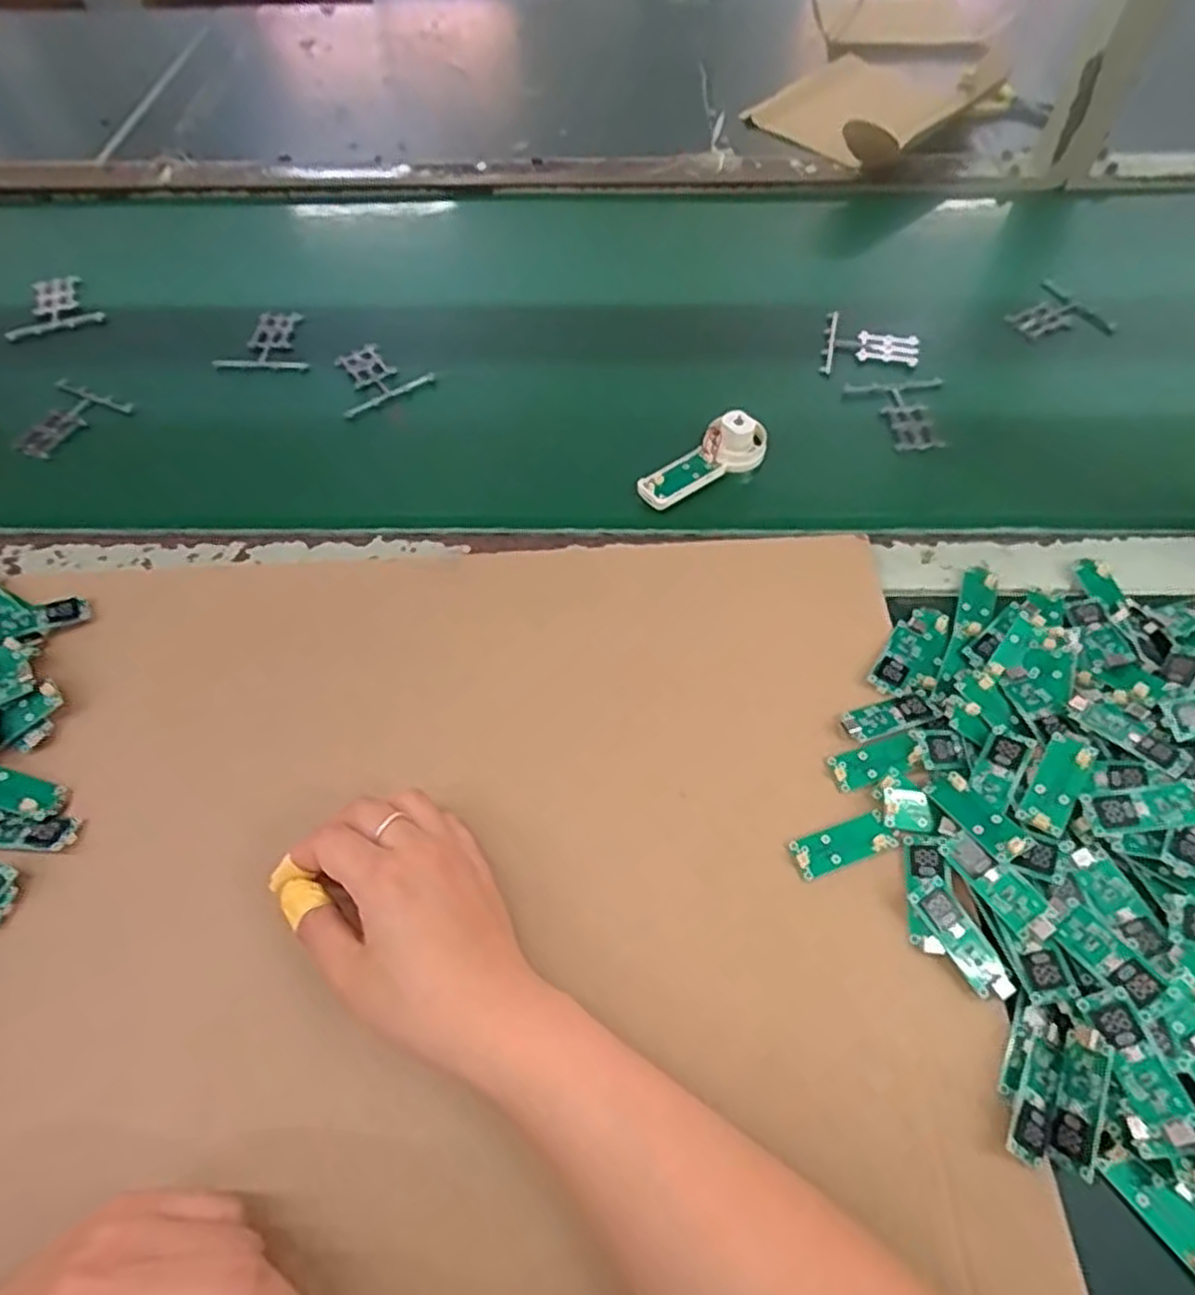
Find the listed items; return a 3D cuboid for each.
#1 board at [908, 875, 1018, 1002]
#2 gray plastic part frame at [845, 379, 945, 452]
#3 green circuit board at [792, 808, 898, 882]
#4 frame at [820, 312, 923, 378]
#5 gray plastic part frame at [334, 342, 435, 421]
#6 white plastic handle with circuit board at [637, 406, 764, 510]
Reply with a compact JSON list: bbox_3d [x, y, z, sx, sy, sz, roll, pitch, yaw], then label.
[{"bbox_3d":[0.158,0.126,0.322,0.017,0.007,0.051,-25,63,-13],"label":"board"},{"bbox_3d":[0.214,-0.163,0.515,0.065,0.004,0.065,-5,60,-2],"label":"gray plastic part frame"},{"bbox_3d":[0.115,0.092,0.347,0.047,0.004,0.018,-18,61,-9],"label":"green circuit board"},{"bbox_3d":[0.202,-0.222,0.550,0.069,0.004,0.067,12,61,8],"label":"frame"},{"bbox_3d":[-0.162,-0.198,0.540,0.067,0.011,0.056,-30,64,-16],"label":"gray plastic part frame"},{"bbox_3d":[0.067,-0.119,0.476,0.090,0.037,0.025,-26,63,-14],"label":"white plastic handle with circuit board"}]

